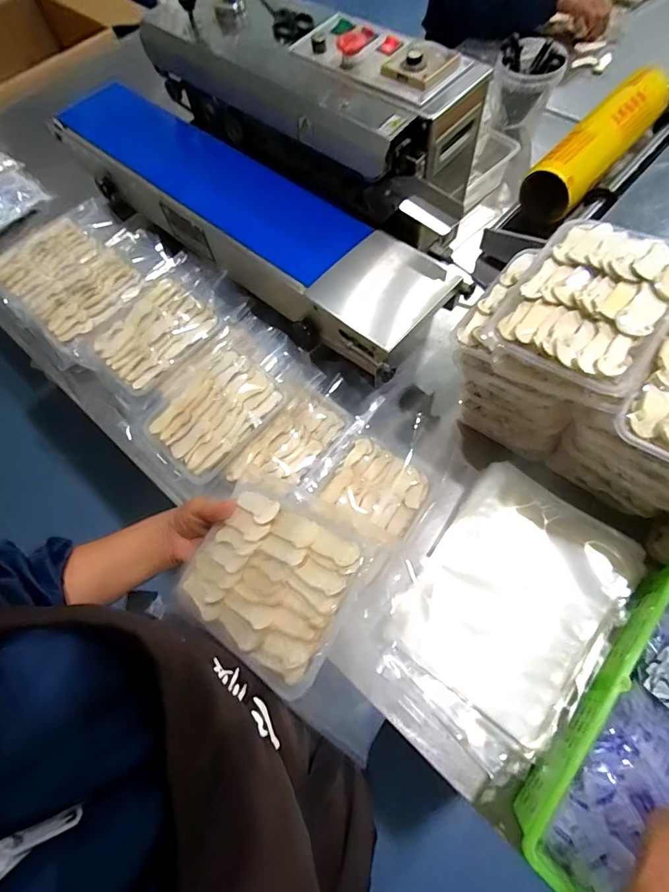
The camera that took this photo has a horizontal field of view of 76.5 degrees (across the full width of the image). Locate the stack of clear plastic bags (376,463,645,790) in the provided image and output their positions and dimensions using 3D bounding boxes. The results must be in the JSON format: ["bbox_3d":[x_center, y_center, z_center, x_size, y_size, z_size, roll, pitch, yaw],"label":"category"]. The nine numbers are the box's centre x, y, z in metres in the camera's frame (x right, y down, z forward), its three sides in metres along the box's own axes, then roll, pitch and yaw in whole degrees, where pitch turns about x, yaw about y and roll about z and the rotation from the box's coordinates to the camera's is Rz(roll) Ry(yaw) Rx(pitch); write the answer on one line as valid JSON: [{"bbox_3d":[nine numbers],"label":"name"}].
[{"bbox_3d":[0.202,0.189,0.501,0.204,0.038,0.301,35,73,16],"label":"stack of clear plastic bags"}]

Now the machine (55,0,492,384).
[{"bbox_3d":[-0.107,-0.457,0.668,0.765,0.235,0.358,39,74,17],"label":"machine"}]

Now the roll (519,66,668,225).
[{"bbox_3d":[0.449,-0.514,0.724,0.090,0.079,0.335,41,74,18],"label":"roll"}]

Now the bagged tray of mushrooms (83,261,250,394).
[{"bbox_3d":[-0.267,-0.194,0.665,0.244,0.036,0.156,-41,71,-14],"label":"bagged tray of mushrooms"}]

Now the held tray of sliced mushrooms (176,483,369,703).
[{"bbox_3d":[-0.066,0.114,0.383,0.175,0.015,0.131,19,73,36],"label":"held tray of sliced mushrooms"}]

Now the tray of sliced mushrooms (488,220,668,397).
[{"bbox_3d":[0.250,-0.143,0.407,0.135,0.037,0.174,35,73,16],"label":"tray of sliced mushrooms"}]

